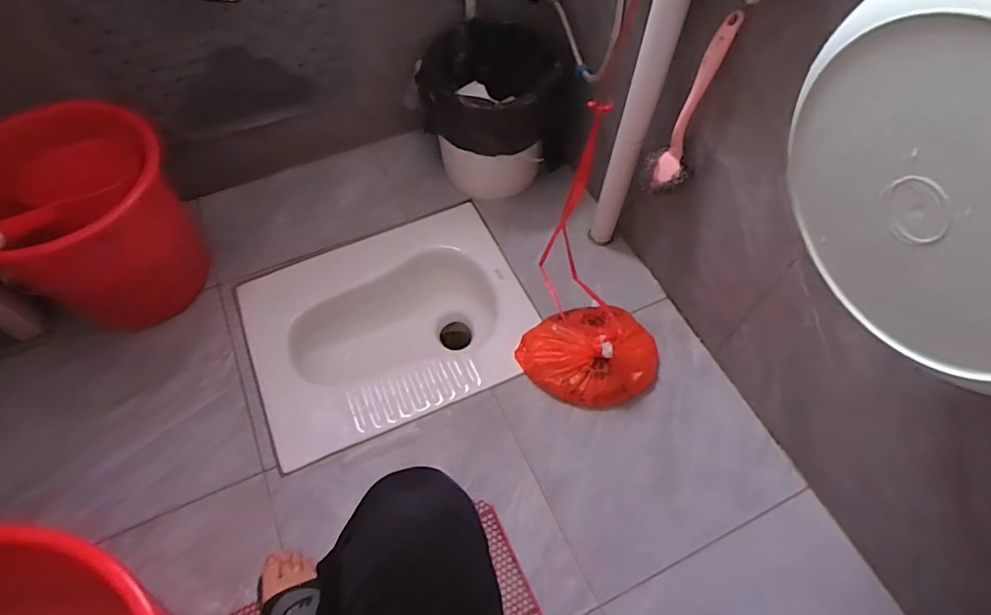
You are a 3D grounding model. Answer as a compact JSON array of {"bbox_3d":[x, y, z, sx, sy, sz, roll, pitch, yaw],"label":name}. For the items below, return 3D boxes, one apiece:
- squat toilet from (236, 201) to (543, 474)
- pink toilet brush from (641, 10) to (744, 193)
[{"bbox_3d":[-0.199,0.057,1.050,0.510,0.178,0.400,-22,62,-14],"label":"squat toilet"},{"bbox_3d":[0.278,-0.273,0.746,0.065,0.264,0.050,25,62,13],"label":"pink toilet brush"}]

